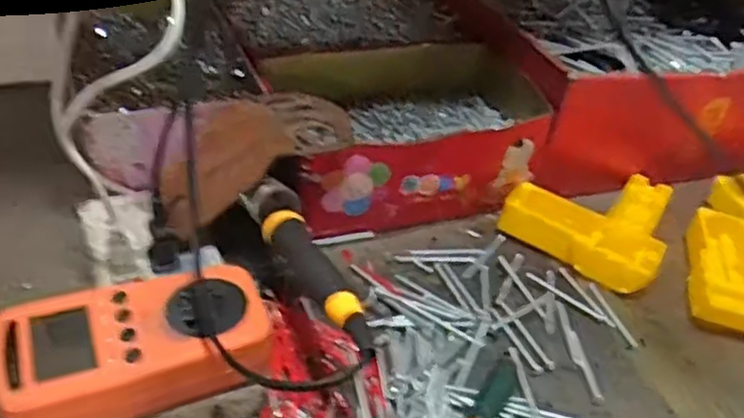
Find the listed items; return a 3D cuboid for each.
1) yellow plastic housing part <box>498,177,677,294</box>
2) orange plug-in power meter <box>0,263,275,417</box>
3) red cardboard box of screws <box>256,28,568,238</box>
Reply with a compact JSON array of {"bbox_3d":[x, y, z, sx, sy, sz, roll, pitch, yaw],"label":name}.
[{"bbox_3d":[0.183,-0.002,0.562,0.116,0.025,0.146,27,42,24],"label":"yellow plastic housing part"},{"bbox_3d":[-0.118,0.065,0.352,0.125,0.025,0.077,-12,42,-24],"label":"orange plug-in power meter"},{"bbox_3d":[0.033,-0.065,0.563,0.220,0.093,0.136,-12,42,-23],"label":"red cardboard box of screws"}]

